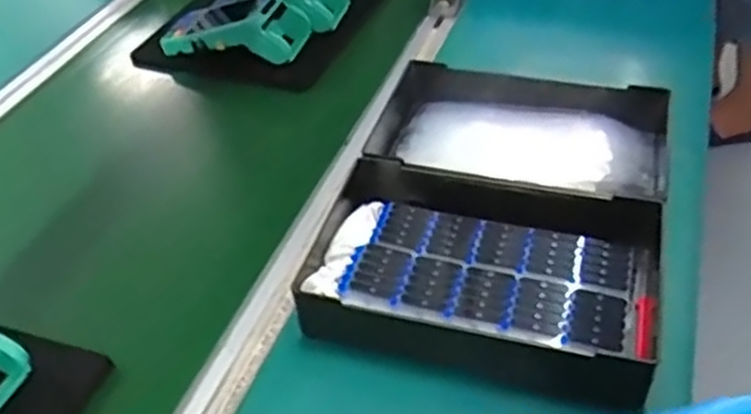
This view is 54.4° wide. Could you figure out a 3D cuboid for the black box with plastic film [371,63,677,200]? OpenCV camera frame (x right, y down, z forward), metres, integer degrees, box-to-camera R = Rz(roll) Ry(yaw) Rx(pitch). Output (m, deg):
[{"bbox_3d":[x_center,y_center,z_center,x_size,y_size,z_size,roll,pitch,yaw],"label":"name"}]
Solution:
[{"bbox_3d":[0.132,-0.061,0.663,0.254,0.062,0.172,8,42,16],"label":"black box with plastic film"}]

